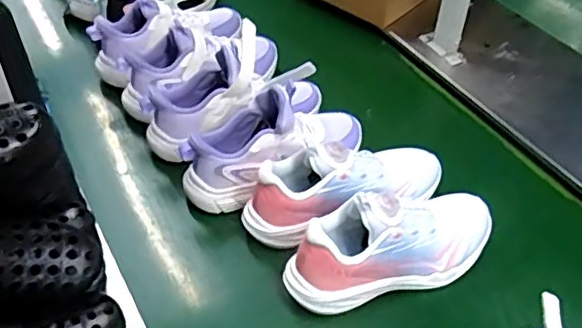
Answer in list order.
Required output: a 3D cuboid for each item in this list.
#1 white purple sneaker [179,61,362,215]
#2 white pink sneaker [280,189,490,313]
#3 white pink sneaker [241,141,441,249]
[{"bbox_3d":[-0.018,-0.035,0.776,0.243,0.148,0.084,-21,49,-21],"label":"white purple sneaker"},{"bbox_3d":[0.115,0.085,0.680,0.245,0.128,0.083,-14,47,-15],"label":"white pink sneaker"},{"bbox_3d":[0.062,0.020,0.735,0.253,0.111,0.092,-13,47,-14],"label":"white pink sneaker"}]

